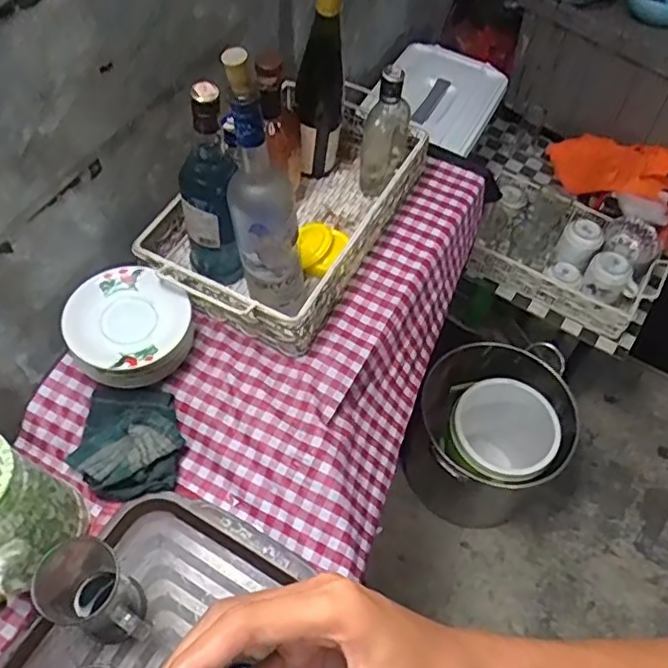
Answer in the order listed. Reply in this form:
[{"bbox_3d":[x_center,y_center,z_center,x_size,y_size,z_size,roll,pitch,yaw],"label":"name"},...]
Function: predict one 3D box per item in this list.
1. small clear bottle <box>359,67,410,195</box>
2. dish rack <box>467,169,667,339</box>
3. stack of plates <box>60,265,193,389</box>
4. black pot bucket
[{"bbox_3d":[0.075,-0.289,0.913,0.067,0.206,0.069,8,56,2],"label":"small clear bottle"},{"bbox_3d":[0.507,-0.192,1.325,0.386,0.113,0.265,28,59,15],"label":"dish rack"},{"bbox_3d":[-0.259,-0.003,0.794,0.146,0.076,0.136,31,60,16],"label":"stack of plates"},{"bbox_3d":[0.344,0.226,1.423,0.316,0.292,0.344,1,56,-2],"label":"black pot bucket"}]

